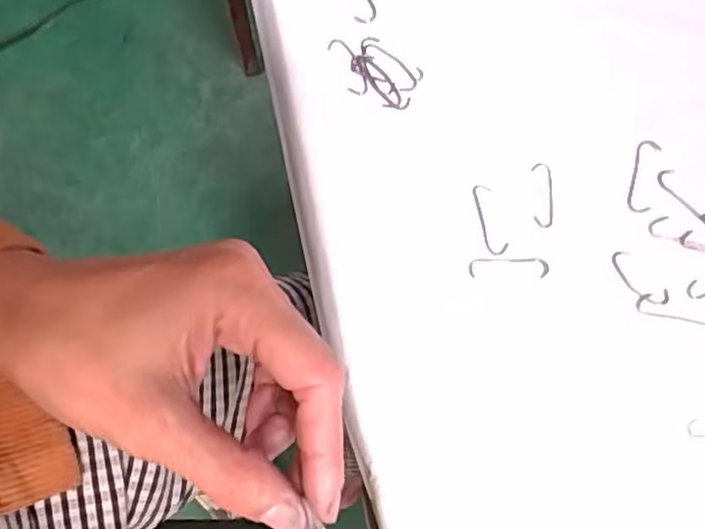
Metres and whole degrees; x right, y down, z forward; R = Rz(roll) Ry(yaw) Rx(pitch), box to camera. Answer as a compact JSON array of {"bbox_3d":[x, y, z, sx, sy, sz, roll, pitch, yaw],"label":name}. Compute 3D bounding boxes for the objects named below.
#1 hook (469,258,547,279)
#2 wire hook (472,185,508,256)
[{"bbox_3d":[0.081,0.001,0.346,0.041,0.004,0.011,2,70,0],"label":"hook"},{"bbox_3d":[0.073,-0.025,0.356,0.011,0.004,0.042,-10,70,-4],"label":"wire hook"}]

